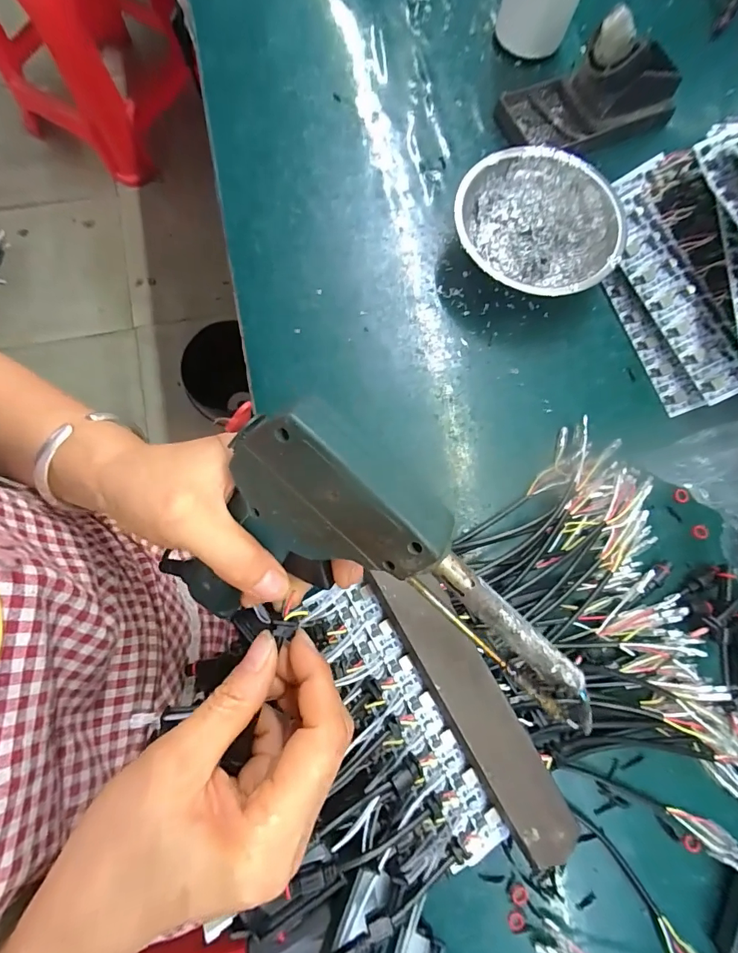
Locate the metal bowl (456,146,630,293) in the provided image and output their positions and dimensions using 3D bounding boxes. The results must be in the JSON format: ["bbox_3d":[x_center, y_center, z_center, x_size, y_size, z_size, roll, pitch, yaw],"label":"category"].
[{"bbox_3d":[0.129,-0.190,0.342,0.124,0.043,0.121,0,79,-1],"label":"metal bowl"}]

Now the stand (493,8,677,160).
[{"bbox_3d":[0.190,-0.321,0.353,0.148,0.070,0.061,15,79,2],"label":"stand"}]

